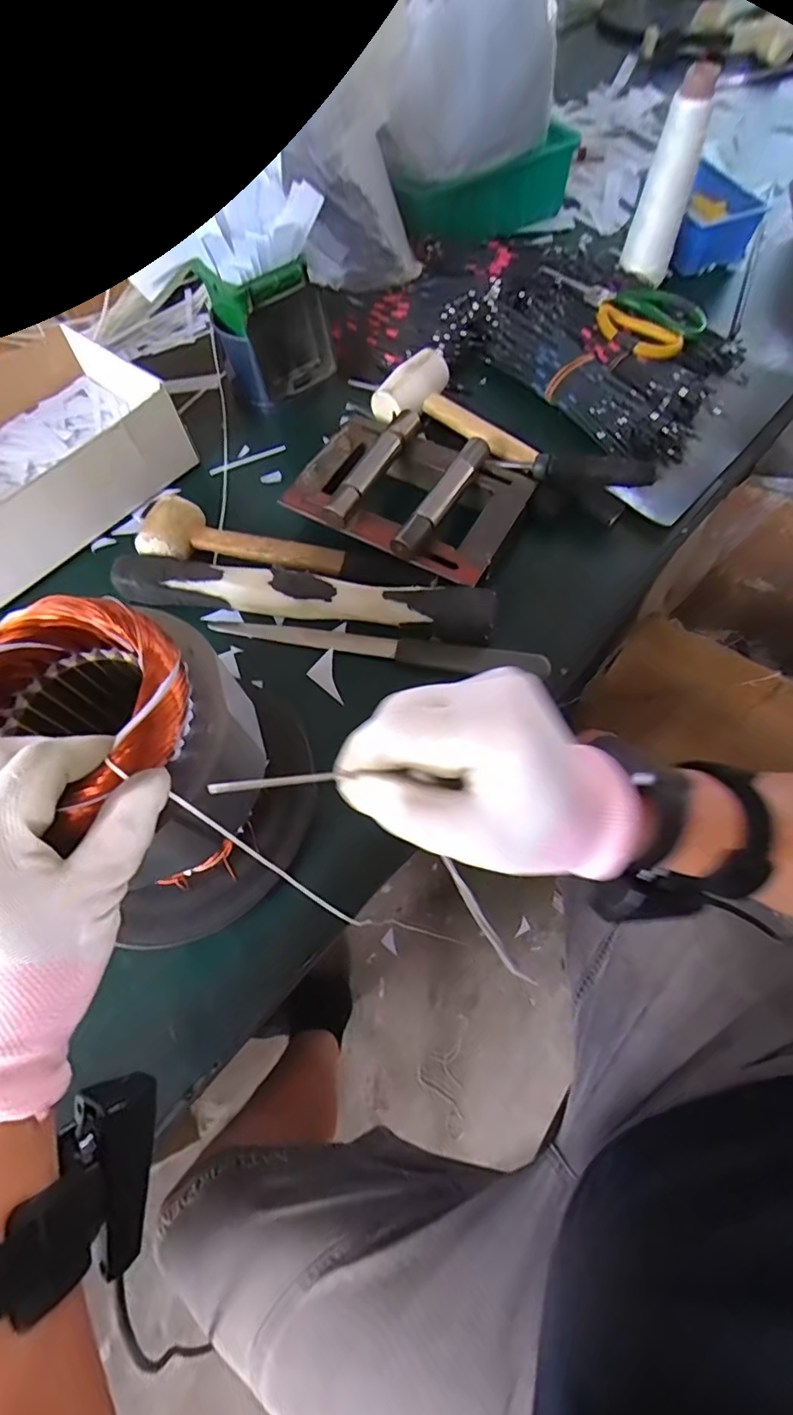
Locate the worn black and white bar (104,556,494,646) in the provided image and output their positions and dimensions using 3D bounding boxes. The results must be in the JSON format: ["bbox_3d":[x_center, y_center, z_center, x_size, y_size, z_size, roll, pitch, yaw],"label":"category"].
[{"bbox_3d":[-0.078,-0.091,0.444,0.313,0.032,0.037,8,66,5],"label":"worn black and white bar"}]

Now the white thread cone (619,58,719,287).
[{"bbox_3d":[0.283,-0.537,0.565,0.052,0.173,0.047,17,67,10],"label":"white thread cone"}]

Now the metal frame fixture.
[{"bbox_3d":[0.010,-0.191,0.487,0.198,0.056,0.140,27,69,14],"label":"metal frame fixture"}]

